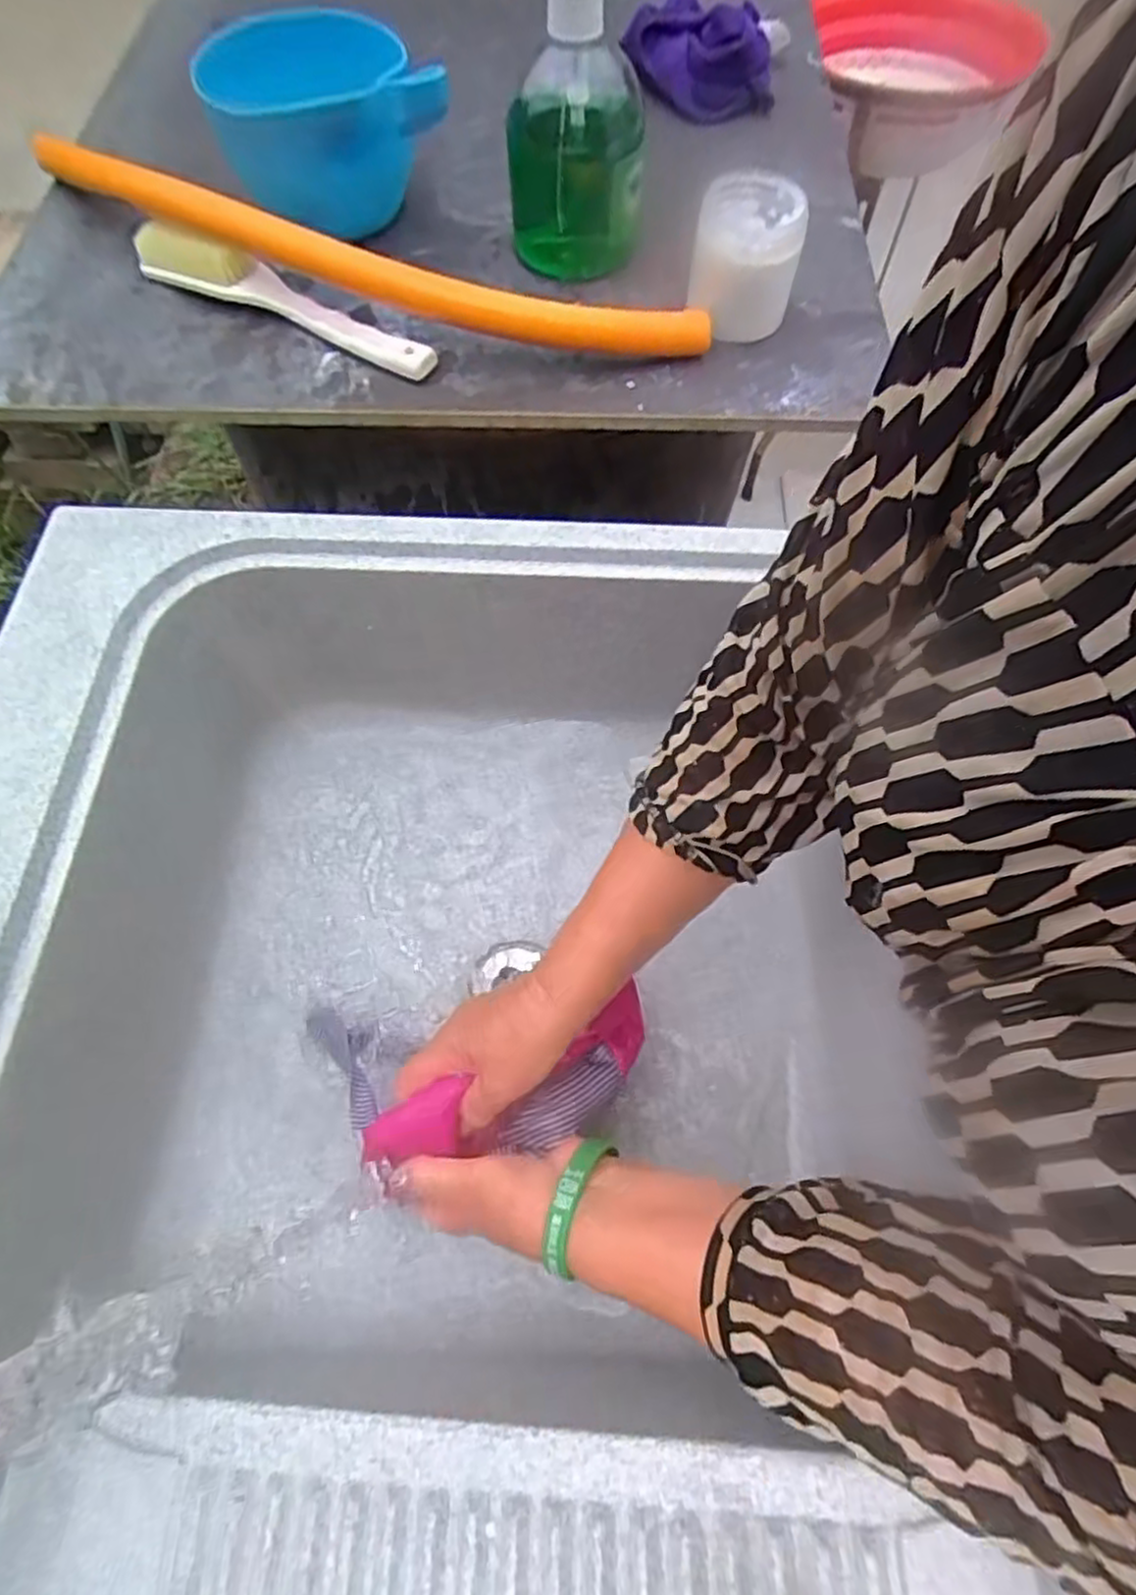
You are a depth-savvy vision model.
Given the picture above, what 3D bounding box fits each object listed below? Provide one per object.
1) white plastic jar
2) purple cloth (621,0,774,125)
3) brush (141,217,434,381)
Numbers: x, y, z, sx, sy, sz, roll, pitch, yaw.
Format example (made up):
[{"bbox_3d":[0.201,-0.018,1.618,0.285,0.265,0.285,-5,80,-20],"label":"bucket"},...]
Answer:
[{"bbox_3d":[0.113,-0.340,0.458,0.058,0.076,0.056,1,65,-3],"label":"white plastic jar"},{"bbox_3d":[0.109,-0.617,0.599,0.110,0.046,0.131,-17,67,-11],"label":"purple cloth"},{"bbox_3d":[-0.185,-0.323,0.460,0.226,0.030,0.026,27,67,9],"label":"brush"}]

